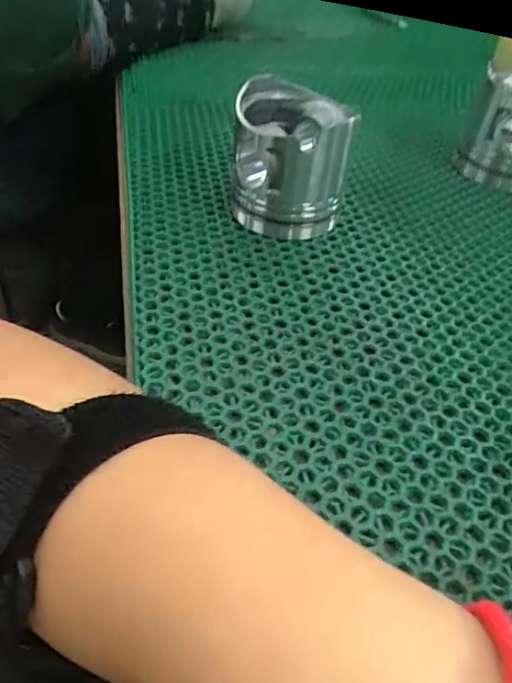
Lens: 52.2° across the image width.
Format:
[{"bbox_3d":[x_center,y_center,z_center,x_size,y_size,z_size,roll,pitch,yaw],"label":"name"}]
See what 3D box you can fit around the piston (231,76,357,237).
[{"bbox_3d":[0.025,-0.149,0.422,0.085,0.089,0.100,2,46,-5],"label":"piston"}]

